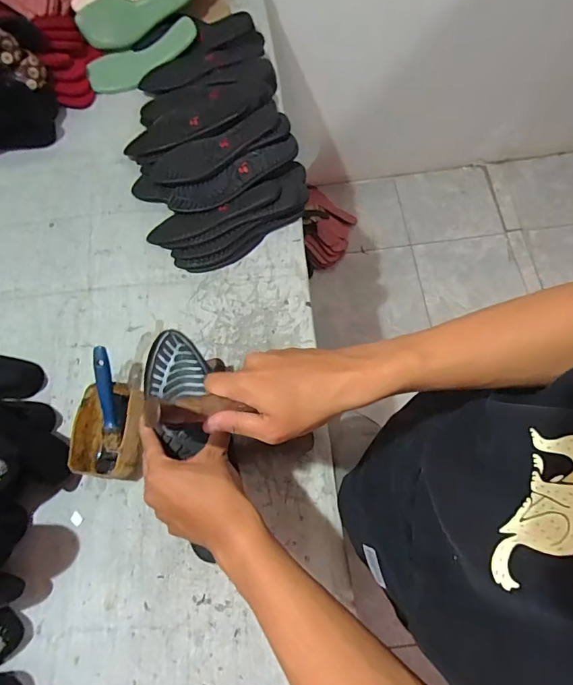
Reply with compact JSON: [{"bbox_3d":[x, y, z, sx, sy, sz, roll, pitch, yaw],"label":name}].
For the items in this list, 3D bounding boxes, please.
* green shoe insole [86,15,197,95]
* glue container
[{"bbox_3d":[-0.283,-0.567,0.884,0.228,0.026,0.072,-25,101,0],"label":"green shoe insole"},{"bbox_3d":[-0.241,0.123,0.616,0.093,0.060,0.124,0,69,2],"label":"glue container"}]

